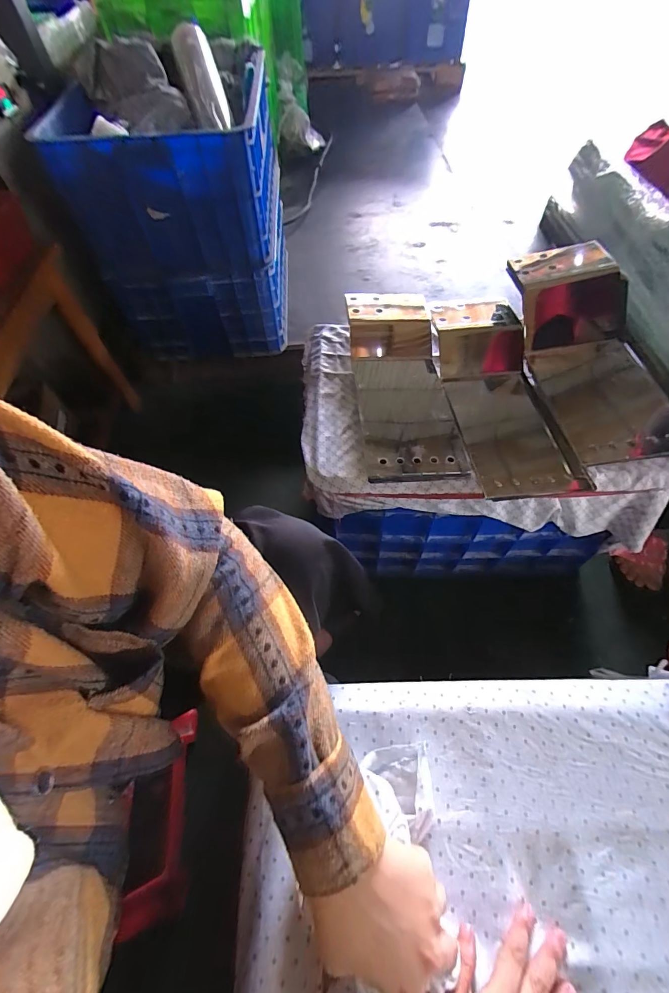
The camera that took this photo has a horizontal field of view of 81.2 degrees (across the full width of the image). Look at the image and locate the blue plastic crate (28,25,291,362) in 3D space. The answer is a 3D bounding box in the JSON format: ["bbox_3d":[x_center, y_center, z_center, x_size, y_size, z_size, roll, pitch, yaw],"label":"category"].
[{"bbox_3d":[-0.358,-0.769,1.053,0.414,0.499,0.592,-2,58,1],"label":"blue plastic crate"}]

